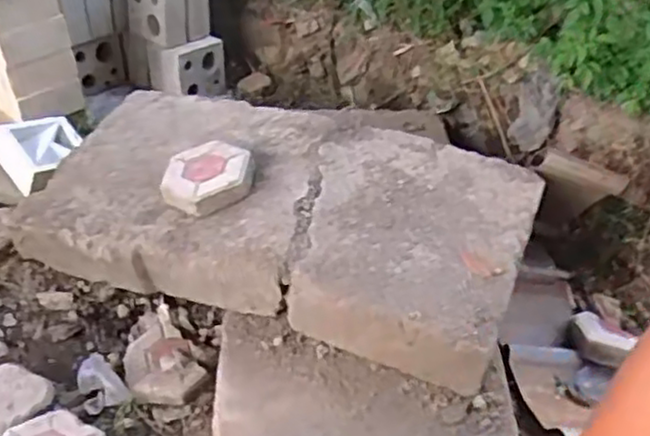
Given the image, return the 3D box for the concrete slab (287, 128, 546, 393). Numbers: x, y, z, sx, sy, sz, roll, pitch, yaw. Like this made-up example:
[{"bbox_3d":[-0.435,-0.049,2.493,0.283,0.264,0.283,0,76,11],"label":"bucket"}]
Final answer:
[{"bbox_3d":[0.188,0.047,1.666,0.514,0.155,0.606,16,40,15],"label":"concrete slab"}]

